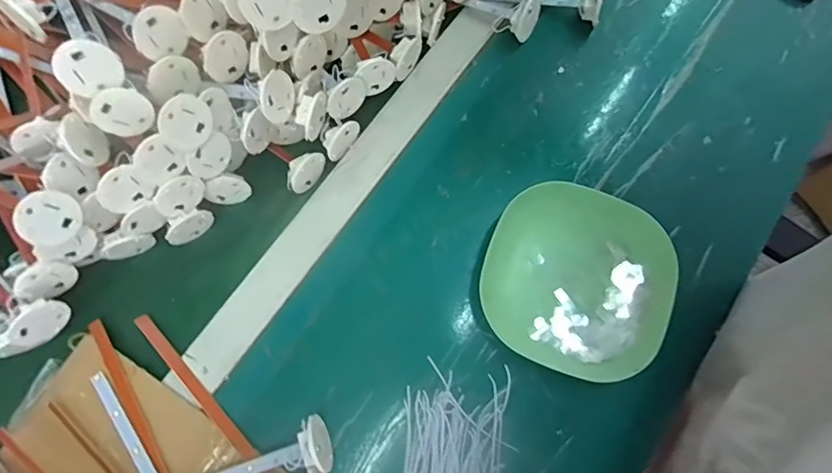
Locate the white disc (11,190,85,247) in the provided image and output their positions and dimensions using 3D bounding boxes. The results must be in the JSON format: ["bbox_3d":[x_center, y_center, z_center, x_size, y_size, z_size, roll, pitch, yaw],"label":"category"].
[{"bbox_3d":[-0.253,-0.013,0.313,0.006,0.040,0.037,13,61,26],"label":"white disc"}]

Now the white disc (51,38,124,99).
[{"bbox_3d":[-0.221,-0.114,0.305,0.039,0.035,0.006,-33,49,-10],"label":"white disc"}]

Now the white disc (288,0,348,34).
[{"bbox_3d":[-0.064,-0.152,0.298,0.038,0.035,0.004,-44,54,17],"label":"white disc"}]

